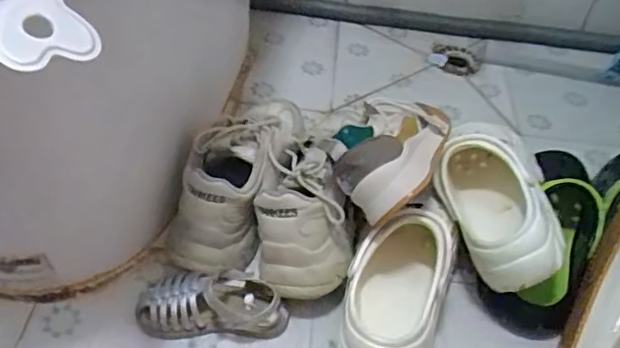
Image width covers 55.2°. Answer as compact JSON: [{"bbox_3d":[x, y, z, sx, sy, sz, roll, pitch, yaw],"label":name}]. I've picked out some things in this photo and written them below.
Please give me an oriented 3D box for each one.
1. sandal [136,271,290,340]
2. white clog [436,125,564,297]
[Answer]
[{"bbox_3d":[-0.103,0.135,0.637,0.154,0.062,0.063,2,44,-4],"label":"sandal"},{"bbox_3d":[0.214,0.032,0.649,0.104,0.088,0.173,-11,46,-18],"label":"white clog"}]

